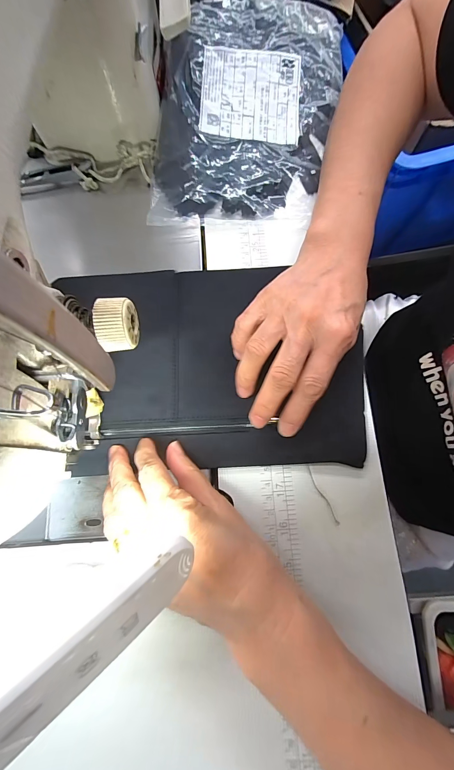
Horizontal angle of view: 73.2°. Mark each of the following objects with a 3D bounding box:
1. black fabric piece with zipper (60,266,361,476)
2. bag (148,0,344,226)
[{"bbox_3d":[-0.009,-0.020,0.240,0.226,0.016,0.162,-2,80,0],"label":"black fabric piece with zipper"},{"bbox_3d":[0.020,-0.250,0.279,0.159,0.035,0.230,6,80,1],"label":"bag"}]

